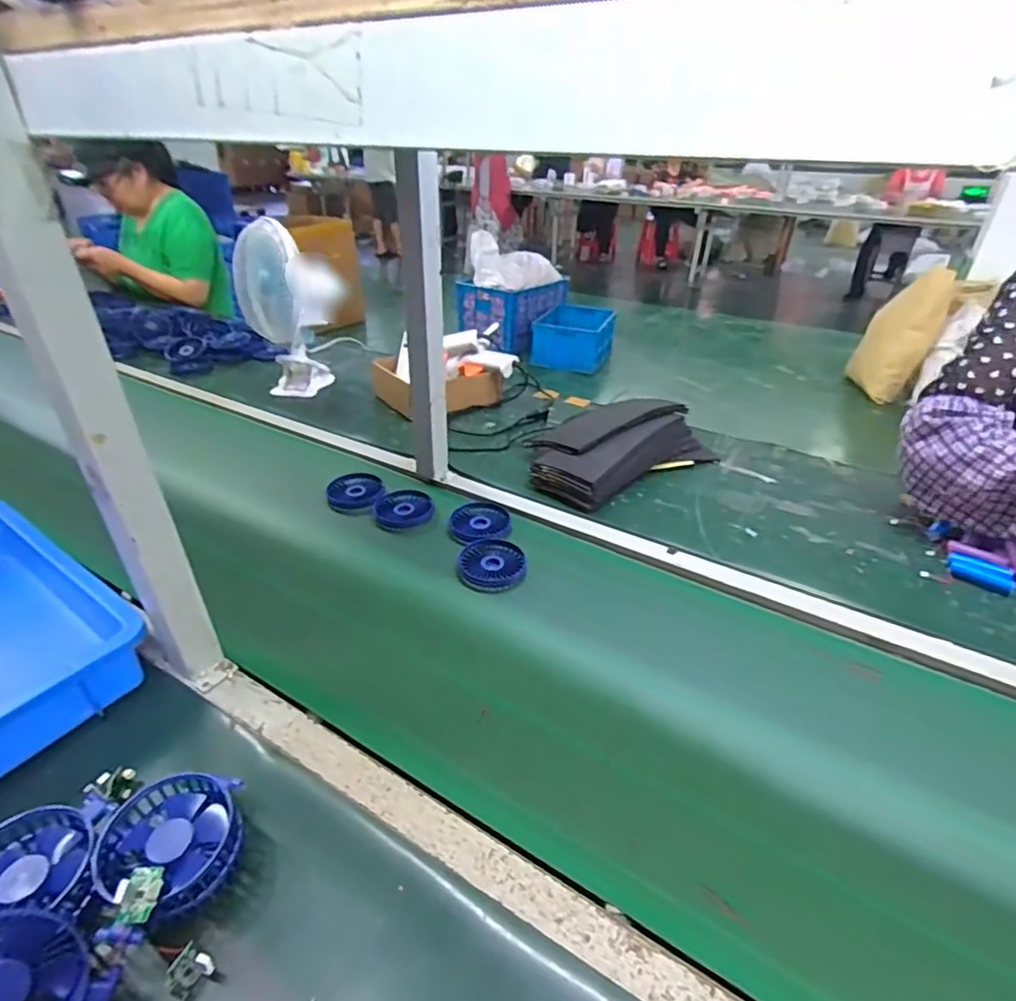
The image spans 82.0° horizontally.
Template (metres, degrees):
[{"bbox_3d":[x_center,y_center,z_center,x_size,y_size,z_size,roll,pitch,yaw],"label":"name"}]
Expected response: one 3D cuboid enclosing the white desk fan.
[{"bbox_3d":[-0.440,-0.381,1.203,0.202,0.325,0.188,-11,35,-19],"label":"white desk fan"}]

